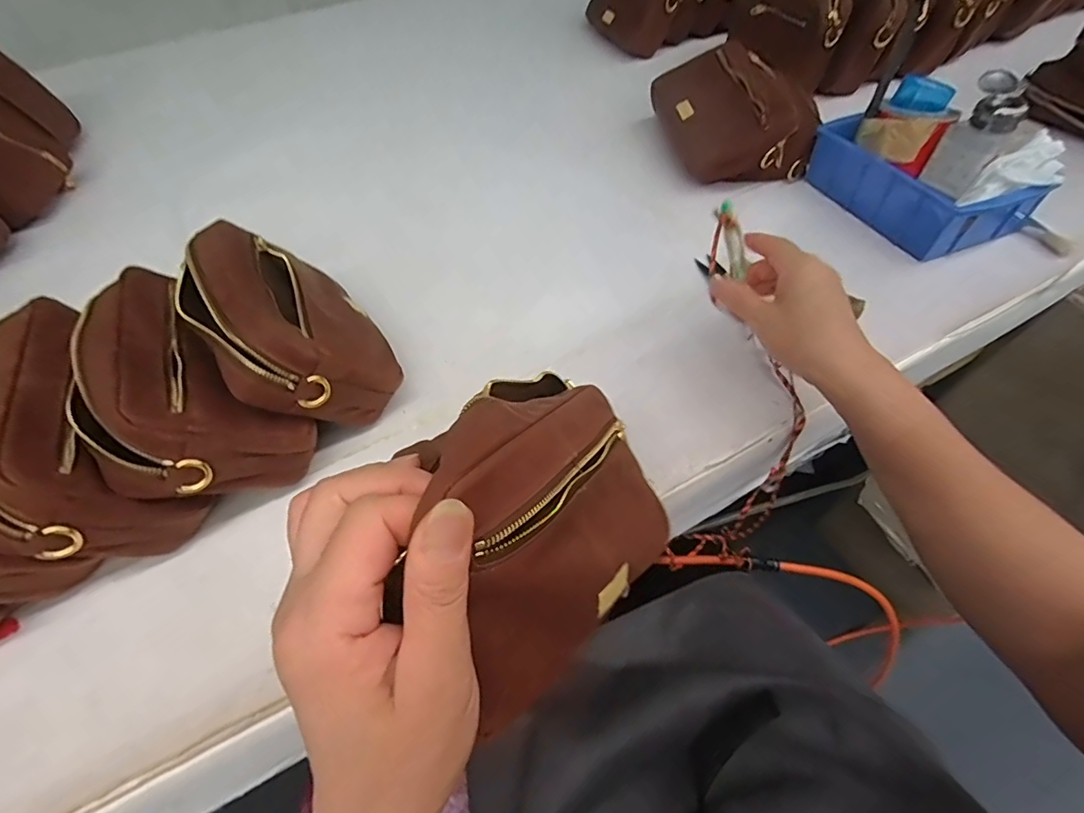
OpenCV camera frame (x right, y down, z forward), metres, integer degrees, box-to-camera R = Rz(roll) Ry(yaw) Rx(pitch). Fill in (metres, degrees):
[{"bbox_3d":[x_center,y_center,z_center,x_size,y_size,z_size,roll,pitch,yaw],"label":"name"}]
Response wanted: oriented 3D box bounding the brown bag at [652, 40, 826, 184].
[{"bbox_3d":[0.227,-0.351,0.621,0.147,0.078,0.193,-15,54,-8],"label":"brown bag"}]

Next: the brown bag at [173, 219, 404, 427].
[{"bbox_3d":[-0.207,-0.066,0.409,0.138,0.075,0.192,1,42,-54],"label":"brown bag"}]

